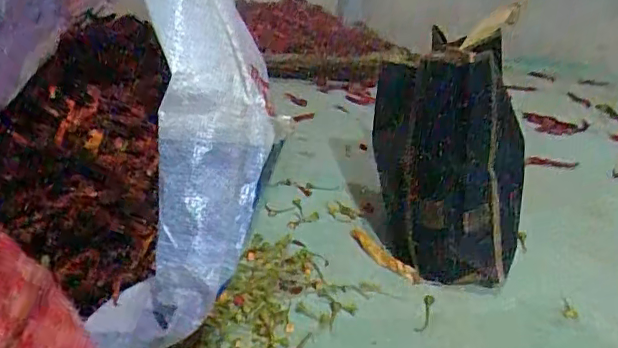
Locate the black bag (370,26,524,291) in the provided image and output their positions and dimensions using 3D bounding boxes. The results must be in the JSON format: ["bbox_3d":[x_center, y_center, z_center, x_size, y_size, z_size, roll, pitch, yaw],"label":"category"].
[{"bbox_3d":[0.162,-0.018,0.681,0.171,0.255,0.169,8,24,3],"label":"black bag"}]

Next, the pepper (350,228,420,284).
[{"bbox_3d":[0.086,0.097,0.684,0.032,0.012,0.121,-11,29,-35],"label":"pepper"}]

